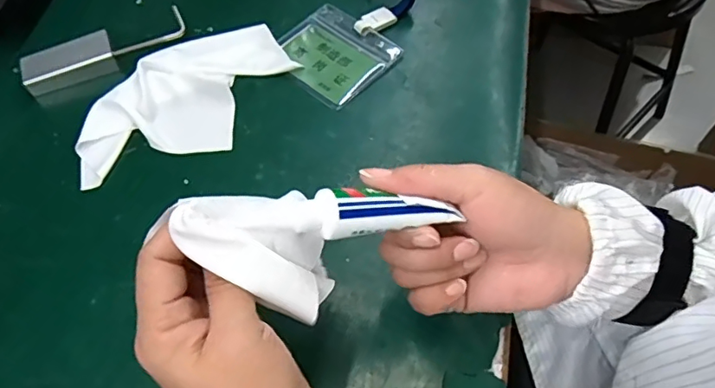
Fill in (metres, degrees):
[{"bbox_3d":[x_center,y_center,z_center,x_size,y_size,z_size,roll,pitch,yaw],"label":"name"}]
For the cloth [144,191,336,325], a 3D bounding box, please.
[{"bbox_3d":[-0.046,0.021,0.253,0.066,0.057,0.050,20,62,15],"label":"cloth"}]

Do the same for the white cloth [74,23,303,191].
[{"bbox_3d":[-0.142,-0.083,0.445,0.180,0.015,0.117,-17,59,-6],"label":"white cloth"}]

